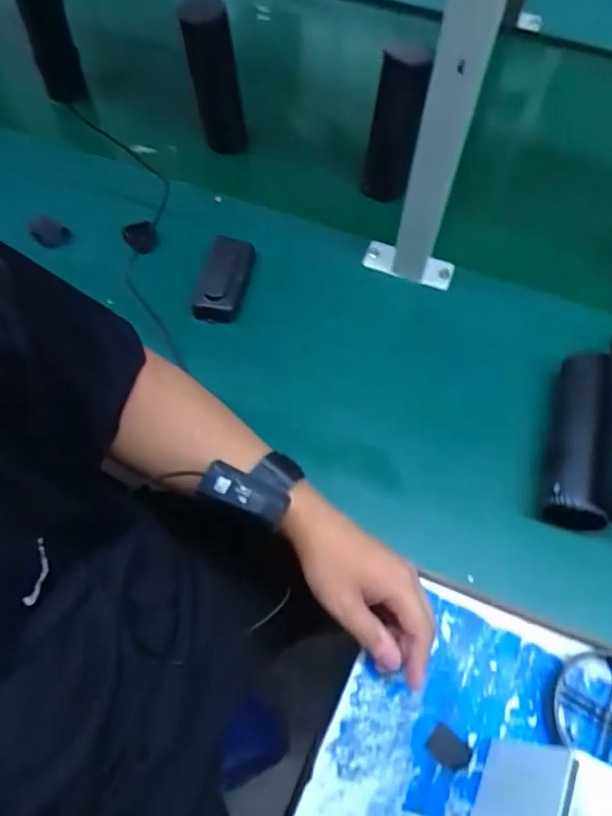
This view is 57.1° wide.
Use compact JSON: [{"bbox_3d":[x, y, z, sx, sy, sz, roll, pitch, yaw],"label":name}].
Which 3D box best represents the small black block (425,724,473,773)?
[{"bbox_3d":[0.113,0.269,0.444,0.032,0.004,0.023,36,68,16],"label":"small black block"}]

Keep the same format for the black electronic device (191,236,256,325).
[{"bbox_3d":[-0.089,-0.143,0.617,0.054,0.024,0.101,11,63,5],"label":"black electronic device"}]

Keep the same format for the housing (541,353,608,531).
[{"bbox_3d":[0.257,0.030,0.525,0.055,0.064,0.163,14,63,7],"label":"housing"}]

